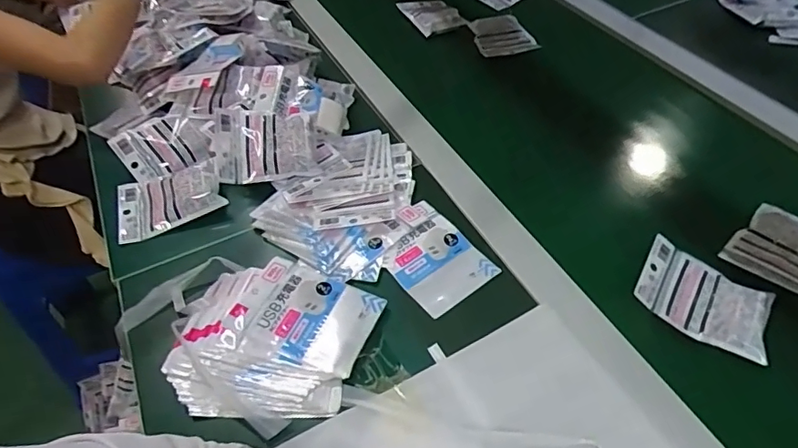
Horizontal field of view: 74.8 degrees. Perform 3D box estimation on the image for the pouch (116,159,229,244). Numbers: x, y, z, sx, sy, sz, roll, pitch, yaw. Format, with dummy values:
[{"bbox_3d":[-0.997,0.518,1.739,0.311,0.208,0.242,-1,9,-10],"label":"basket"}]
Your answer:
[{"bbox_3d":[-0.294,-0.033,0.664,0.134,0.019,0.090,-25,58,0],"label":"pouch"}]

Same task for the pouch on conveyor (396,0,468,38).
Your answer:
[{"bbox_3d":[0.057,-0.394,0.973,0.089,0.023,0.125,-22,51,-15],"label":"pouch on conveyor"}]

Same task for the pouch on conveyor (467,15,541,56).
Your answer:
[{"bbox_3d":[0.177,-0.331,0.913,0.091,0.016,0.126,-8,49,-4],"label":"pouch on conveyor"}]

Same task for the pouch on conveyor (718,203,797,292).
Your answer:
[{"bbox_3d":[0.425,0.030,0.577,0.097,0.022,0.104,33,58,27],"label":"pouch on conveyor"}]

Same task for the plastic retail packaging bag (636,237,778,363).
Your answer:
[{"bbox_3d":[0.316,0.074,0.541,0.124,0.027,0.092,24,54,22],"label":"plastic retail packaging bag"}]

